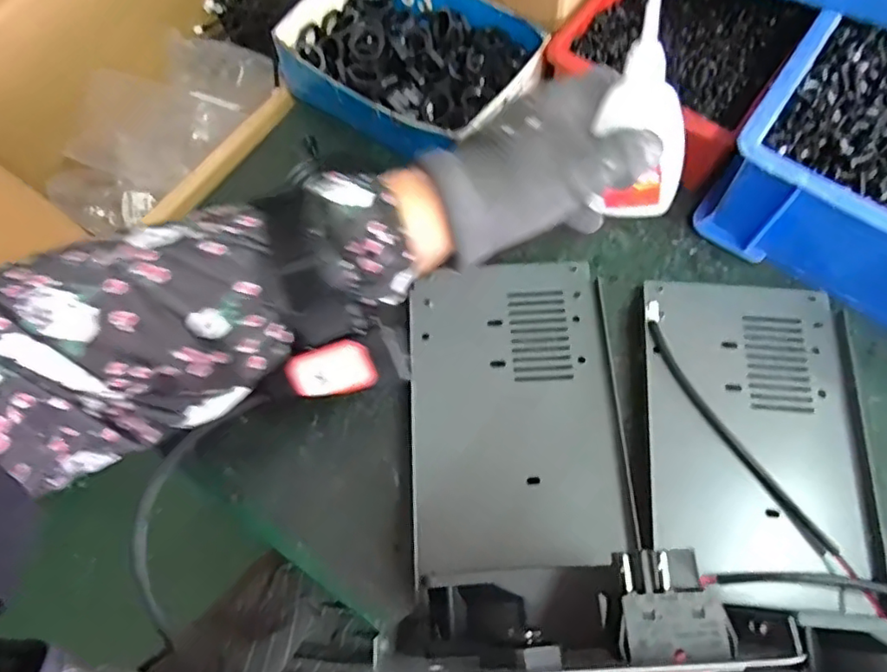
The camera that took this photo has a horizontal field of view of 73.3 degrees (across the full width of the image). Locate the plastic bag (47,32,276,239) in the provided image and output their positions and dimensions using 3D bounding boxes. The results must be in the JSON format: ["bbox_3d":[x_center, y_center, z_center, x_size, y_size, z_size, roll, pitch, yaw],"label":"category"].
[{"bbox_3d":[-0.285,-0.215,0.601,0.135,0.079,0.236,37,75,15],"label":"plastic bag"}]

